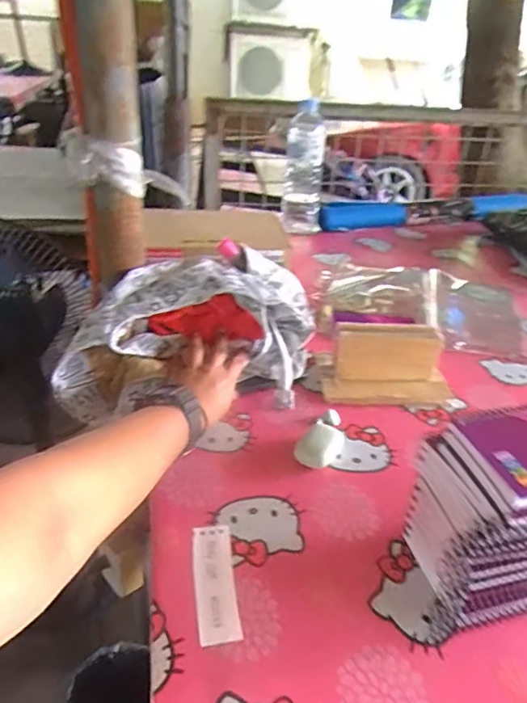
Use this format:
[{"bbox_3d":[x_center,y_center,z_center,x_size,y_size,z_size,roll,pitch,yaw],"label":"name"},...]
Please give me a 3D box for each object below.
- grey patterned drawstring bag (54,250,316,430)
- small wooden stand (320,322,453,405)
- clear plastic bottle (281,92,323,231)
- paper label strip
[{"bbox_3d":[-0.083,-0.025,0.661,0.279,0.127,0.235,2,31,0],"label":"grey patterned drawstring bag"},{"bbox_3d":[0.156,0.017,0.651,0.152,0.084,0.059,-2,31,-8],"label":"small wooden stand"},{"bbox_3d":[0.086,-0.385,1.141,0.080,0.259,0.070,3,31,0],"label":"clear plastic bottle"},{"bbox_3d":[-0.041,0.189,0.440,0.034,0.004,0.106,2,33,-12],"label":"paper label strip"}]

